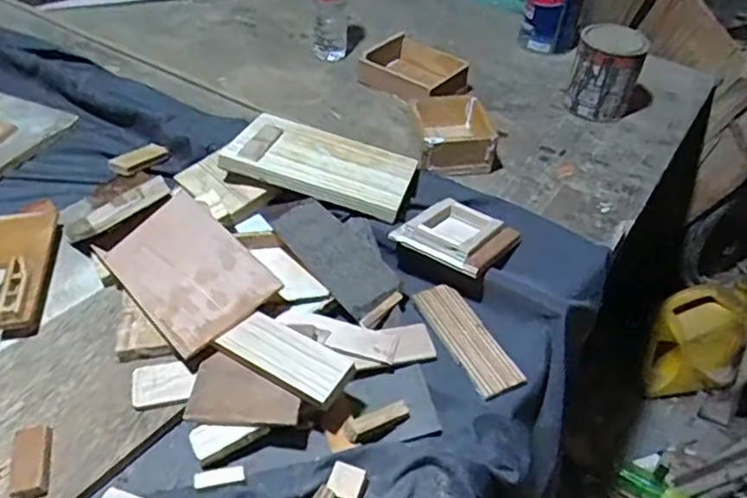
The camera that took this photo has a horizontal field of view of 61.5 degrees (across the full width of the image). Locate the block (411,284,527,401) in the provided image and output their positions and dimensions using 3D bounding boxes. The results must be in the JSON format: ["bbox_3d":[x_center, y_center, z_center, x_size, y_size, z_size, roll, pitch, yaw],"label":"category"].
[{"bbox_3d":[0.102,0.098,0.698,0.049,0.017,0.154,-21,48,-21],"label":"block"}]

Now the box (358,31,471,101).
[{"bbox_3d":[0.067,-0.305,1.090,0.172,0.056,0.144,31,51,27],"label":"box"}]

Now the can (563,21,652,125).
[{"bbox_3d":[0.389,-0.296,1.061,0.106,0.139,0.106,0,44,0],"label":"can"}]

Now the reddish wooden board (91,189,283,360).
[{"bbox_3d":[-0.205,0.021,0.686,0.124,0.013,0.191,-39,58,-20],"label":"reddish wooden board"}]

